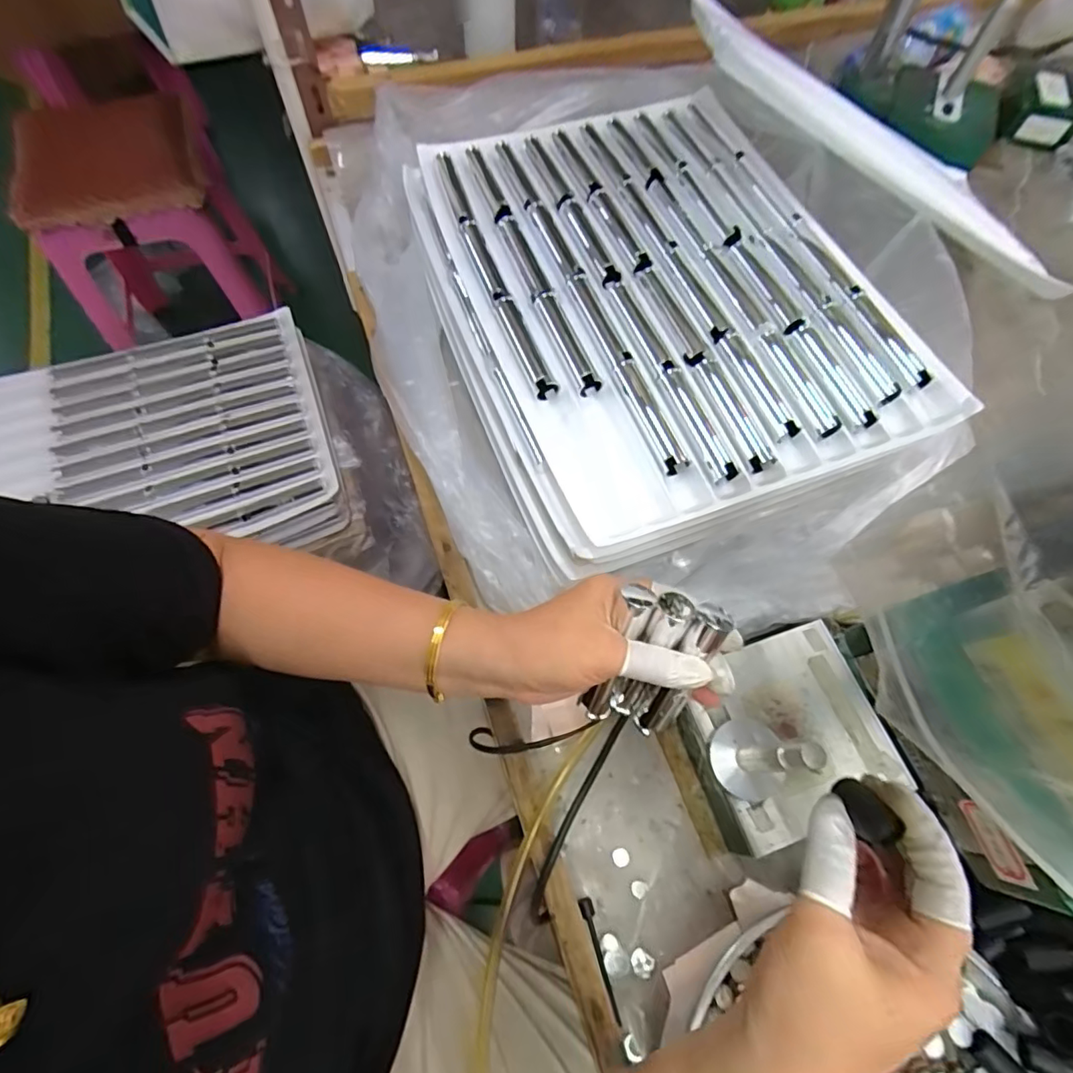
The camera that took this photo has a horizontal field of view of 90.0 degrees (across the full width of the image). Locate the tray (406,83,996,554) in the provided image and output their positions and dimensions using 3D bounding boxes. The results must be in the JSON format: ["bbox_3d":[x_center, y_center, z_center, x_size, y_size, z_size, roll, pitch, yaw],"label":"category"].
[{"bbox_3d":[0.116,-0.224,0.456,0.340,0.033,0.429,-18,69,-9],"label":"tray"}]

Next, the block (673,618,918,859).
[{"bbox_3d":[0.176,0.119,0.347,0.128,0.138,0.110,-22,69,-11],"label":"block"}]

